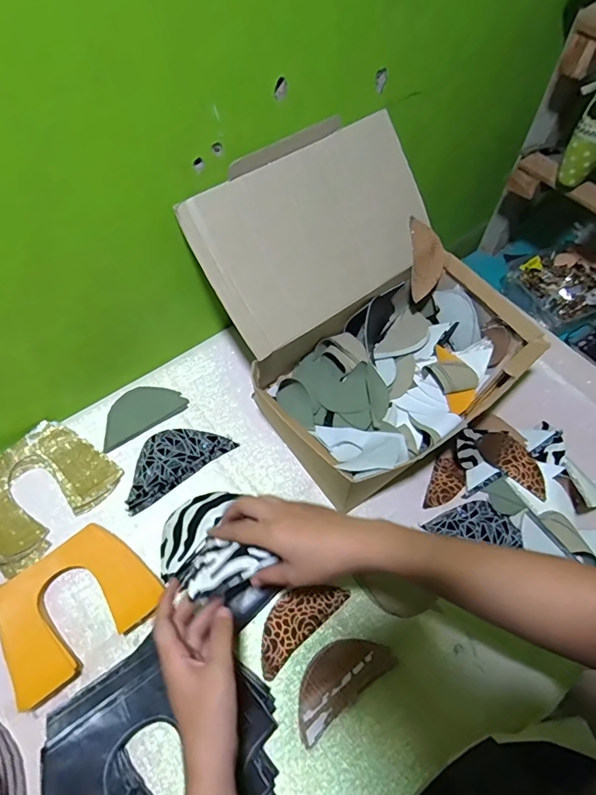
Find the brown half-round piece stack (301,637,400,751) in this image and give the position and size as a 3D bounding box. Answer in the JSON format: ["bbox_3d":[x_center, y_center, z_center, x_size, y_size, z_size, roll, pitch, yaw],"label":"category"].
[{"bbox_3d":[0.041,0.287,0.477,0.117,0.009,0.056,-33,65,-20],"label":"brown half-round piece stack"}]

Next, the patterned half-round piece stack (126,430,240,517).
[{"bbox_3d":[-0.161,0.077,0.593,0.146,0.014,0.070,-33,65,-20],"label":"patterned half-round piece stack"}]

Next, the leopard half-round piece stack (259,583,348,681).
[{"bbox_3d":[-0.002,0.239,0.501,0.114,0.010,0.050,-38,67,-22],"label":"leopard half-round piece stack"}]

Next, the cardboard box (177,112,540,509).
[{"bbox_3d":[0.087,-0.109,0.580,0.331,0.239,0.343,-33,65,-20],"label":"cardboard box"}]

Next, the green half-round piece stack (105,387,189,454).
[{"bbox_3d":[-0.213,0.018,0.620,0.114,0.009,0.060,-36,66,-21],"label":"green half-round piece stack"}]

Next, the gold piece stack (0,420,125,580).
[{"bbox_3d":[-0.318,0.110,0.561,0.129,0.026,0.160,36,64,18],"label":"gold piece stack"}]

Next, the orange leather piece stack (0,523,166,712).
[{"bbox_3d":[-0.235,0.218,0.489,0.152,0.029,0.119,-35,66,-21],"label":"orange leather piece stack"}]

